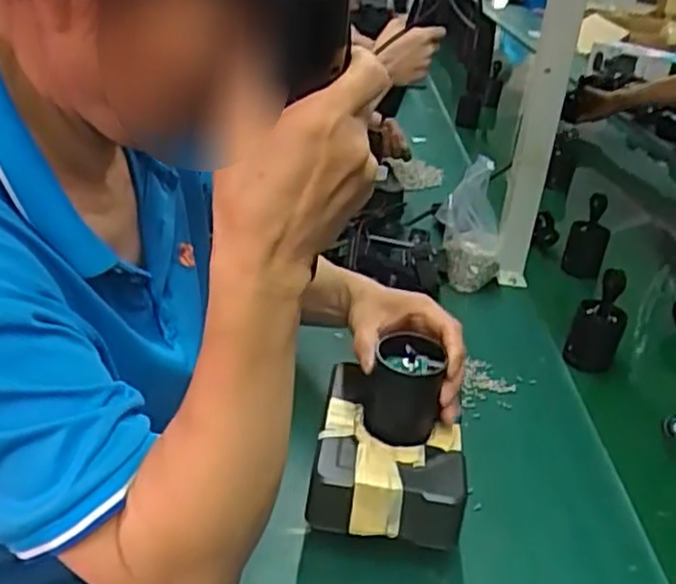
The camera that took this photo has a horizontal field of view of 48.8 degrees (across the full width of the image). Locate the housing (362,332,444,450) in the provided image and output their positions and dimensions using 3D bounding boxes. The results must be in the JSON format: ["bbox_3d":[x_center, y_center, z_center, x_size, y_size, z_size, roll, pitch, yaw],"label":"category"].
[{"bbox_3d":[0.047,0.076,0.569,0.053,0.061,0.052,1,24,-3],"label":"housing"}]

